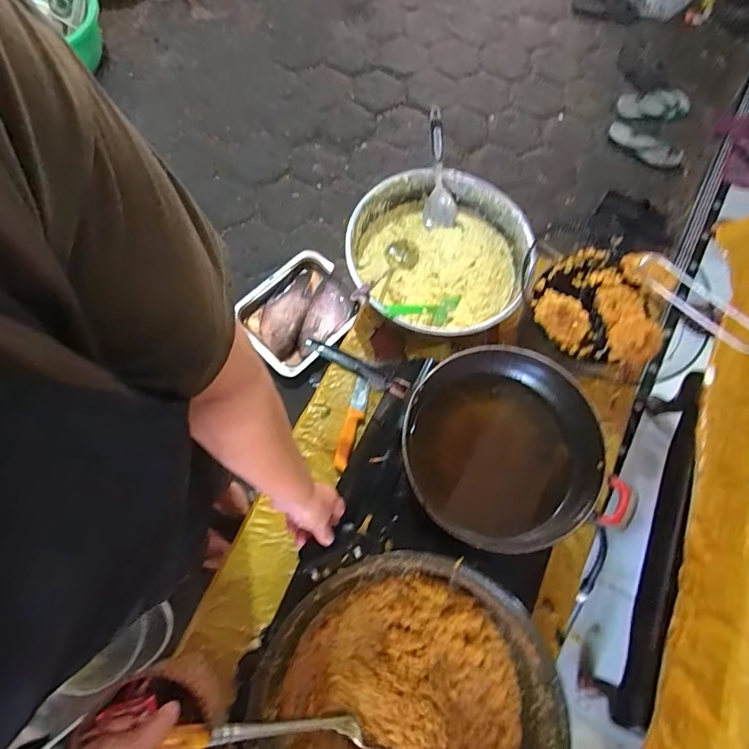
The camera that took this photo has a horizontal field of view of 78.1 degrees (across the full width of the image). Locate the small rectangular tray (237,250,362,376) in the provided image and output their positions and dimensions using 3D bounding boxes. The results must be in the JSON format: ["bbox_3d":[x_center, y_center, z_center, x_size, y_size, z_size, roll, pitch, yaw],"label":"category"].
[{"bbox_3d":[-0.220,-0.187,1.346,0.310,0.038,0.280,-42,74,-4],"label":"small rectangular tray"}]

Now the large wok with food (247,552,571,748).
[{"bbox_3d":[0.045,0.452,0.608,0.375,0.107,0.386,15,71,2],"label":"large wok with food"}]

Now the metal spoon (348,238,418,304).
[{"bbox_3d":[0.021,-0.202,0.945,0.069,0.043,0.229,30,47,7],"label":"metal spoon"}]

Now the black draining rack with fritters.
[{"bbox_3d":[0.433,-0.141,0.879,0.242,0.059,0.232,11,71,1],"label":"black draining rack with fritters"}]

